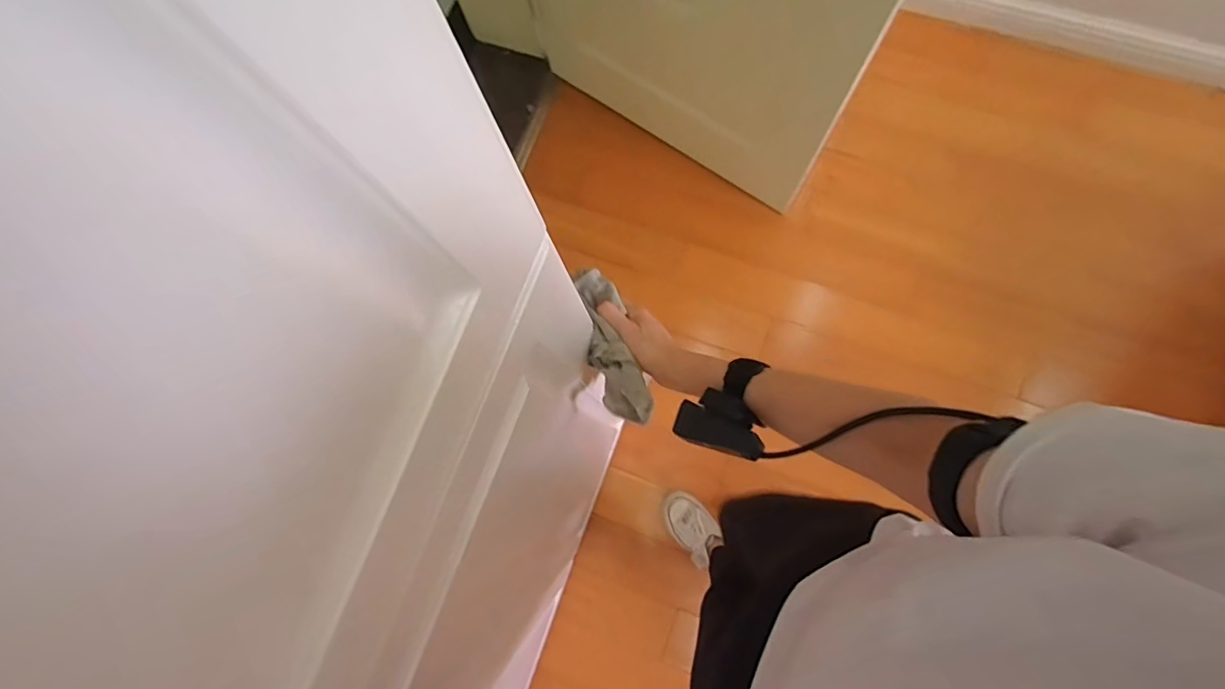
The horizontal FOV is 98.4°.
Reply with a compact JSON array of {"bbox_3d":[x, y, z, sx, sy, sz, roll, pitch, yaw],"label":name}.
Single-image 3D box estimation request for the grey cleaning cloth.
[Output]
[{"bbox_3d":[-0.002,0.001,0.529,0.046,0.073,0.162,-18,86,-4],"label":"grey cleaning cloth"}]

